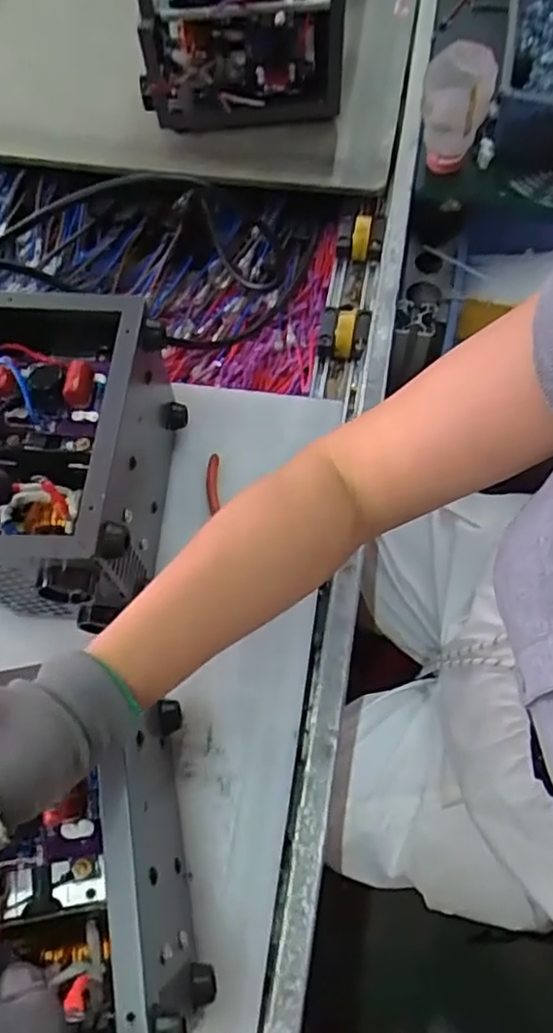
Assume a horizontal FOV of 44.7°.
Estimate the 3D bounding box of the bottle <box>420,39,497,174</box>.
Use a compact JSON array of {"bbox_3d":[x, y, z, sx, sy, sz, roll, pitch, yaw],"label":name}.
[{"bbox_3d":[0.177,-0.405,0.679,0.066,0.109,0.058,17,67,9],"label":"bottle"}]

